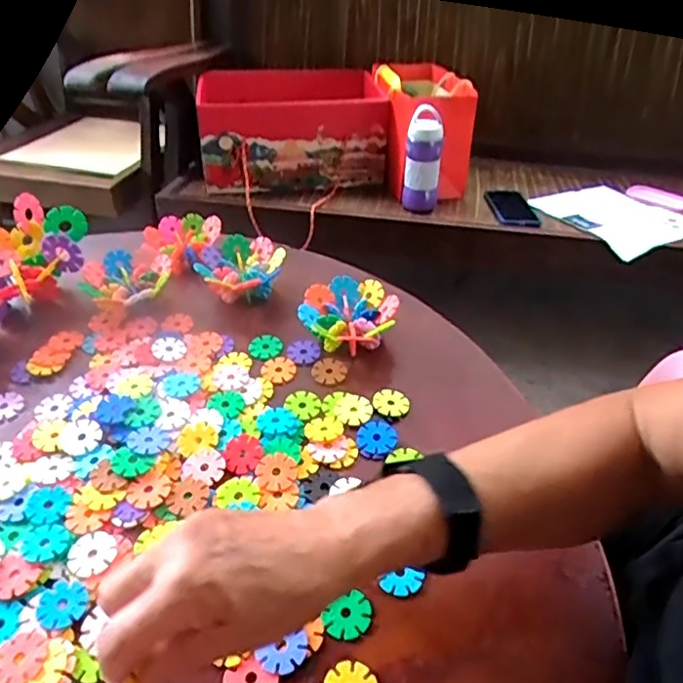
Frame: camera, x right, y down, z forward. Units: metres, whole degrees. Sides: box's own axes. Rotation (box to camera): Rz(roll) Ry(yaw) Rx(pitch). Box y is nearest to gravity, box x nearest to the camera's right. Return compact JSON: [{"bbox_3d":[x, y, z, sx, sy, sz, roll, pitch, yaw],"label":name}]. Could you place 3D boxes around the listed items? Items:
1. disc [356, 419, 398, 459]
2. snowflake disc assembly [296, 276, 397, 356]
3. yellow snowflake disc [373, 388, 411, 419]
[{"bbox_3d":[0.029,0.078,0.483,0.032,0.004,0.038,7,44,7],"label":"disc"},{"bbox_3d":[0.007,-0.023,0.568,0.088,0.043,0.080,6,44,6],"label":"snowflake disc assembly"},{"bbox_3d":[0.043,0.052,0.513,0.030,0.005,0.028,0,44,0],"label":"yellow snowflake disc"}]

